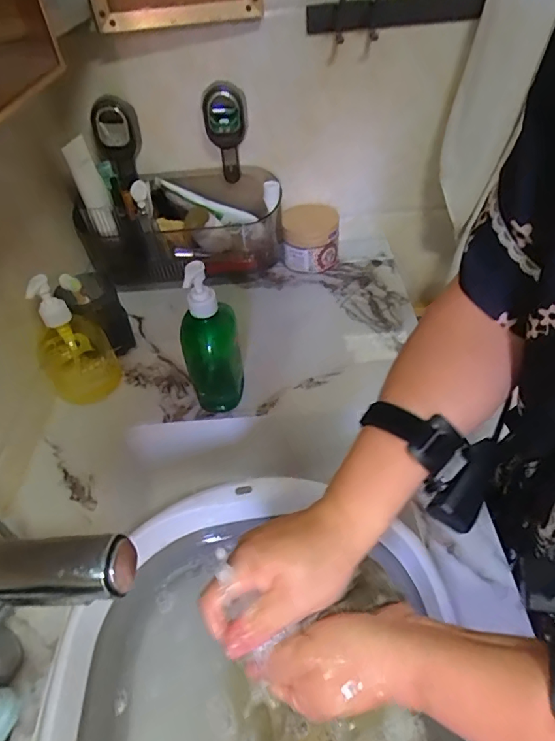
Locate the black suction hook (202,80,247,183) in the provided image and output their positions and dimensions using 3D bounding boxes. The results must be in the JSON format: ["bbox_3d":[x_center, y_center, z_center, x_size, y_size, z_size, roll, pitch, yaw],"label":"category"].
[{"bbox_3d":[-0.072,-0.348,0.697,0.059,0.135,0.033,-4,45,2],"label":"black suction hook"}]

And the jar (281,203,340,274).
[{"bbox_3d":[0.056,-0.219,0.785,0.089,0.084,0.087,-4,45,2],"label":"jar"}]

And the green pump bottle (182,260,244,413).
[{"bbox_3d":[-0.076,-0.032,0.539,0.065,0.189,0.054,-13,46,-7],"label":"green pump bottle"}]

